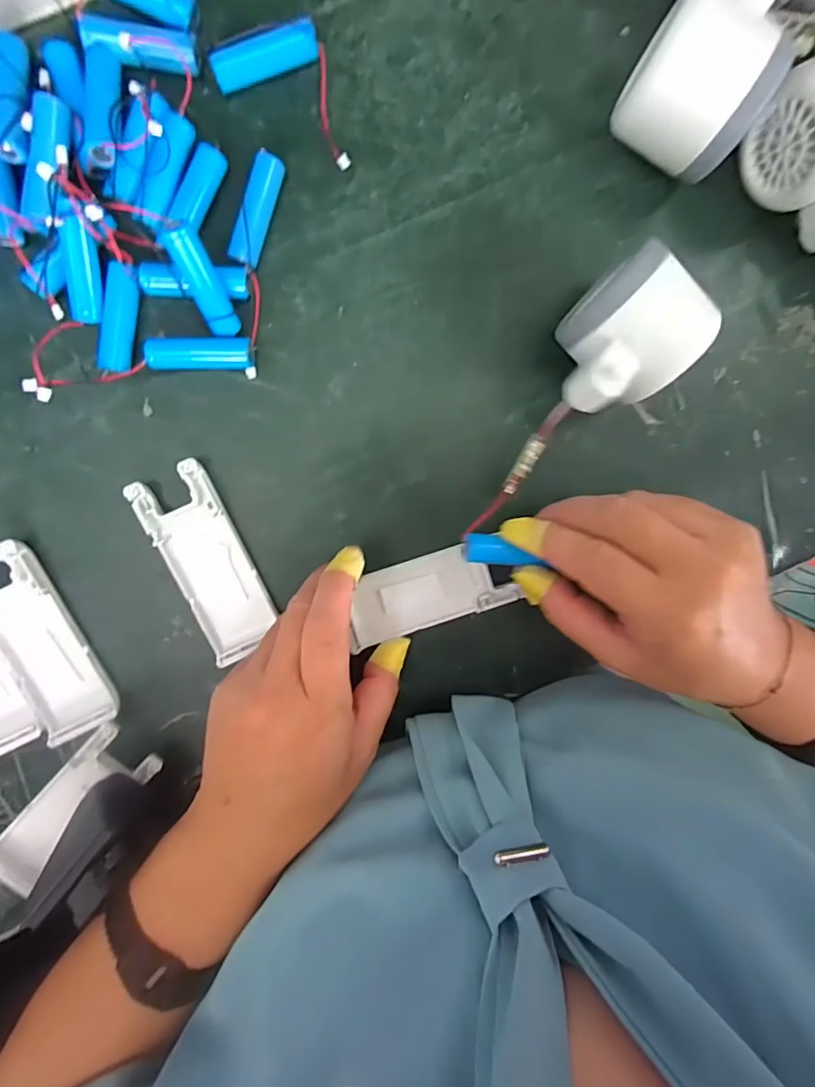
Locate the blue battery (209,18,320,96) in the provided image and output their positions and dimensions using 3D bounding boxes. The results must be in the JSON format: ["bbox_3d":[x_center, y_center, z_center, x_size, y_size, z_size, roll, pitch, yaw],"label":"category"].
[{"bbox_3d":[-0.067,-0.229,0.237,0.050,0.015,0.013,-23,100,-2],"label":"blue battery"}]

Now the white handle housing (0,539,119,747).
[{"bbox_3d":[-0.195,0.053,0.264,0.039,0.011,0.103,-24,100,-2],"label":"white handle housing"}]

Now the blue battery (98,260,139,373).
[{"bbox_3d":[-0.142,-0.109,0.245,0.015,0.017,0.048,12,97,-7],"label":"blue battery"}]

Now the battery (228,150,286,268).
[{"bbox_3d":[-0.074,-0.163,0.247,0.013,0.013,0.050,20,95,-8],"label":"battery"}]

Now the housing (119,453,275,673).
[{"bbox_3d":[-0.106,0.011,0.268,0.039,0.011,0.103,-24,100,-2],"label":"housing"}]

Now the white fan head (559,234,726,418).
[{"bbox_3d":[0.103,-0.099,0.248,0.077,0.062,0.056,-44,100,1],"label":"white fan head"}]

